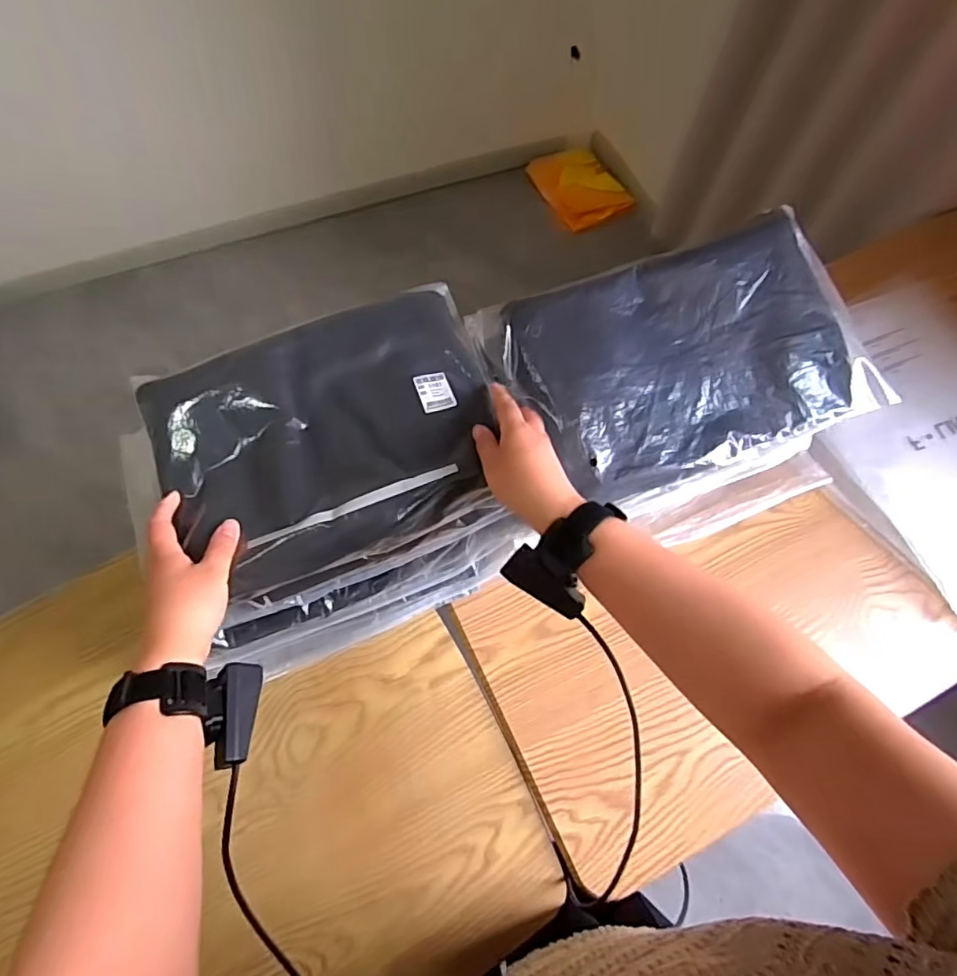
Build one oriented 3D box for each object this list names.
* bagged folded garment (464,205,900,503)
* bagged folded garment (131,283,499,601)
[{"bbox_3d":[0.206,-0.123,0.552,0.373,0.043,0.230,-20,89,-7],"label":"bagged folded garment"},{"bbox_3d":[-0.135,-0.050,0.514,0.305,0.046,0.221,-20,70,-11],"label":"bagged folded garment"}]

